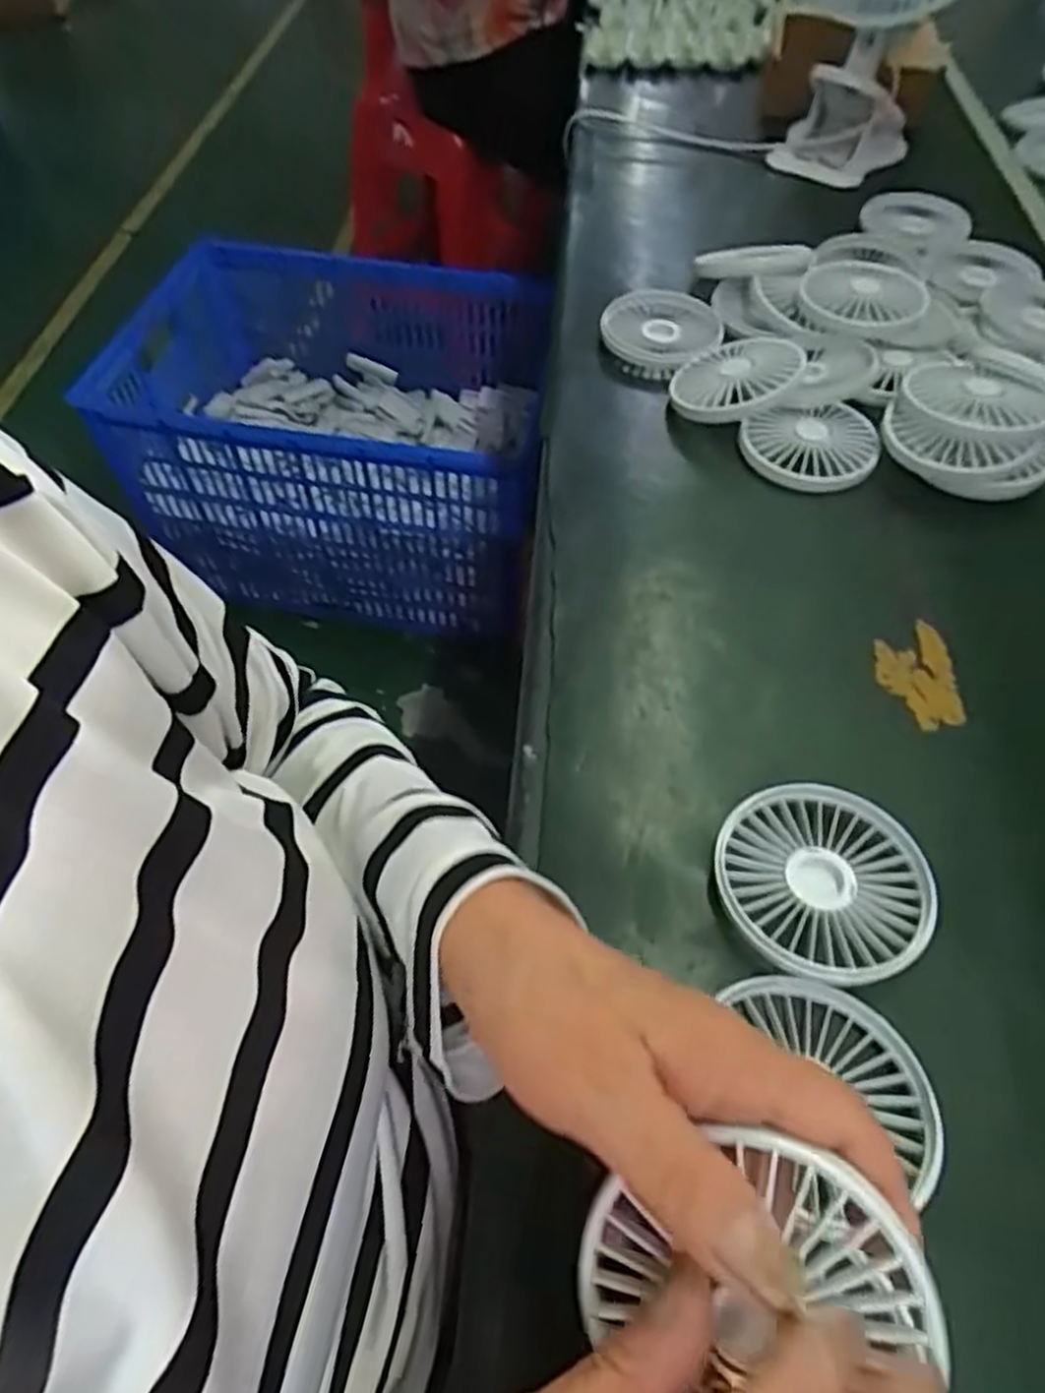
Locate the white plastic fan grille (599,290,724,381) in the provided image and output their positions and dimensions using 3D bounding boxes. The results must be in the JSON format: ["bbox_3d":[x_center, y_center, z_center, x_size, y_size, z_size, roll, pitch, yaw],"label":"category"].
[{"bbox_3d":[0.103,-0.269,0.576,0.086,0.025,0.087,0,56,-1],"label":"white plastic fan grille"}]

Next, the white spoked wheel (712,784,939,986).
[{"bbox_3d":[0.129,0.080,0.337,0.089,0.023,0.085,0,56,-1],"label":"white spoked wheel"}]

